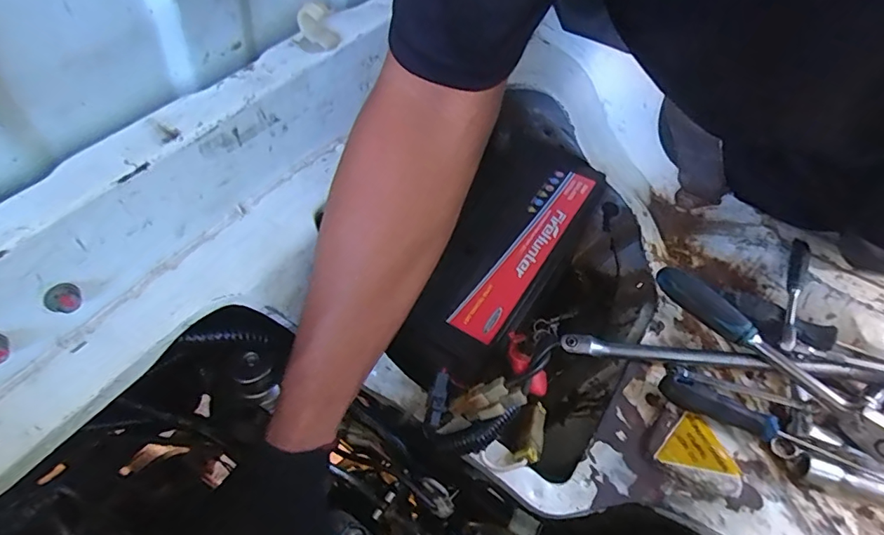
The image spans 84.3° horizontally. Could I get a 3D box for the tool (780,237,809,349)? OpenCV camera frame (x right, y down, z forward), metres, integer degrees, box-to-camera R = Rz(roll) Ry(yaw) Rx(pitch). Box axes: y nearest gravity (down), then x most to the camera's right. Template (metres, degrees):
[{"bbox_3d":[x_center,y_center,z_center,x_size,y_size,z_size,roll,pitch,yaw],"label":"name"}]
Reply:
[{"bbox_3d":[0.364,0.020,0.500,0.013,0.022,0.146,21,54,16],"label":"tool"}]

